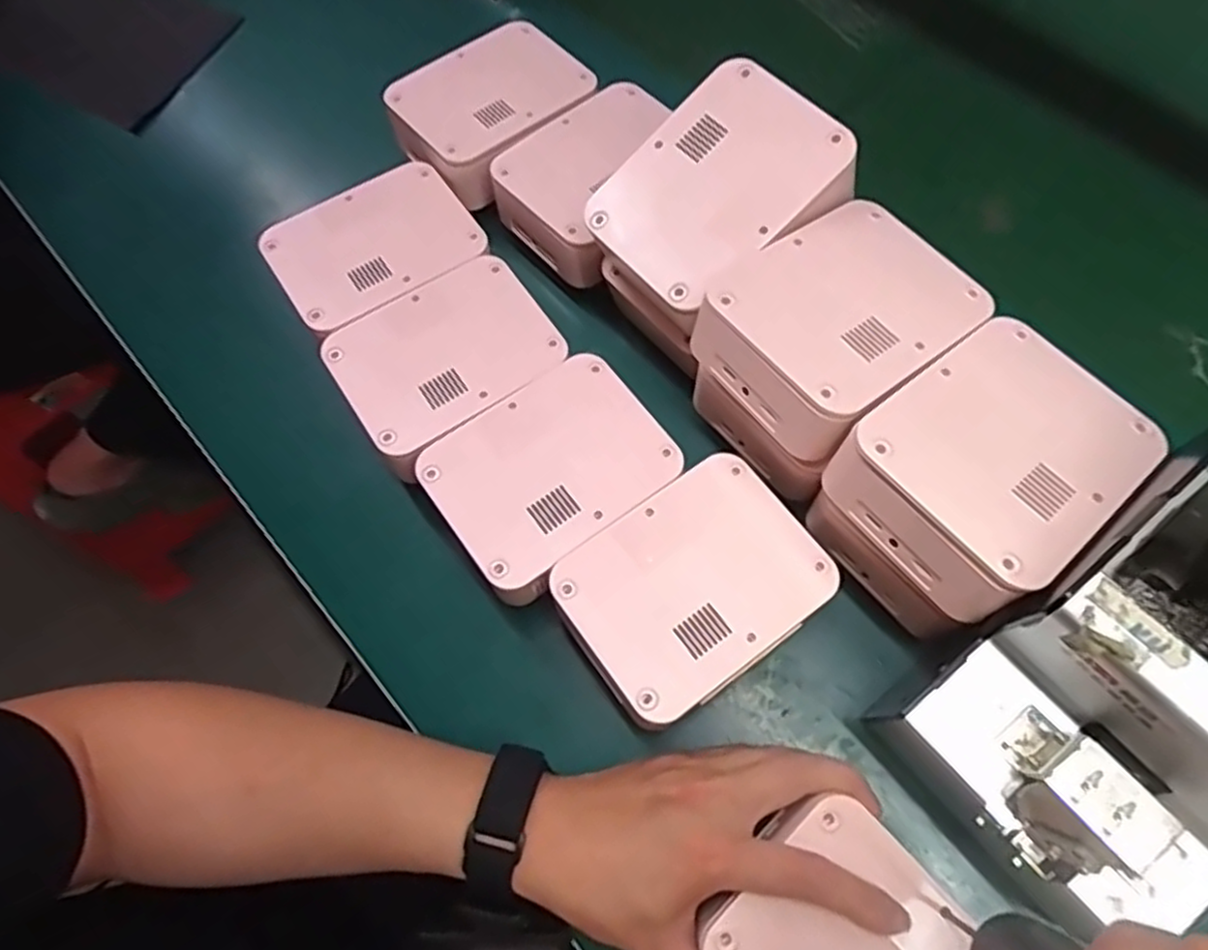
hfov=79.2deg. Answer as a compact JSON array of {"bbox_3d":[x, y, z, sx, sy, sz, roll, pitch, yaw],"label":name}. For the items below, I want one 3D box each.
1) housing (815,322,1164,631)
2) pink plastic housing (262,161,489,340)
[{"bbox_3d":[0.179,-0.009,0.332,0.129,0.037,0.096,-38,71,-13],"label":"housing"},{"bbox_3d":[-0.150,-0.146,0.490,0.127,0.042,0.099,-32,69,-8],"label":"pink plastic housing"}]

